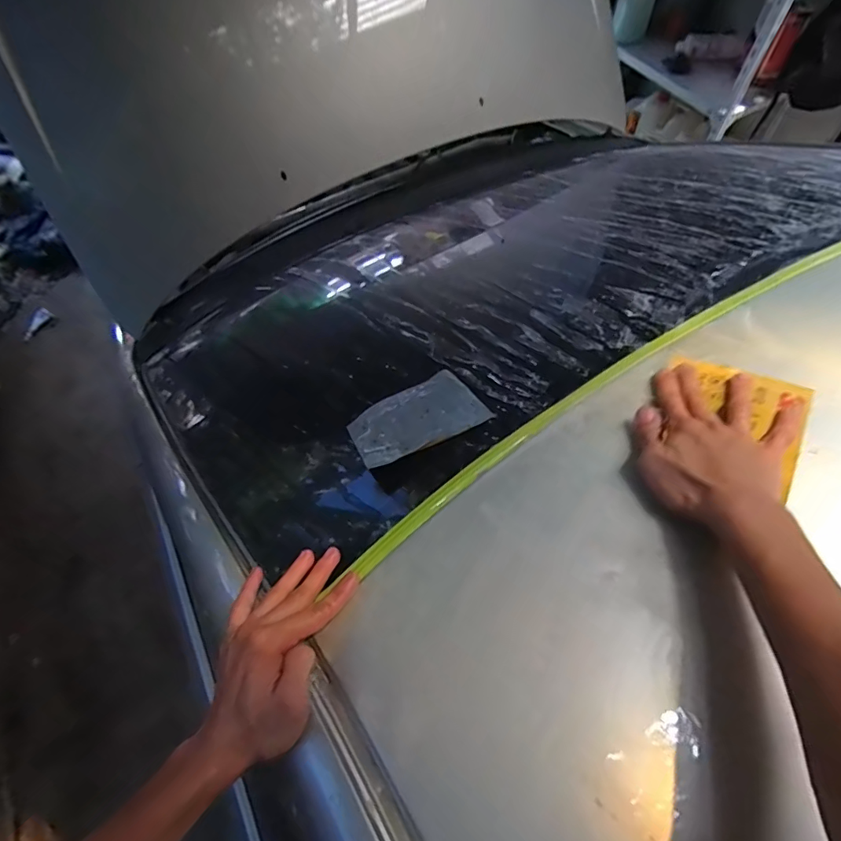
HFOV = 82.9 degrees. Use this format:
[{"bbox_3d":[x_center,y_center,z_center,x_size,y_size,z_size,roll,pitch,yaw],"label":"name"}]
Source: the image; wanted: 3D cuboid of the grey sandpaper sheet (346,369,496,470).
[{"bbox_3d":[-0.006,-0.001,0.531,0.140,0.010,0.106,-28,44,-8],"label":"grey sandpaper sheet"}]

